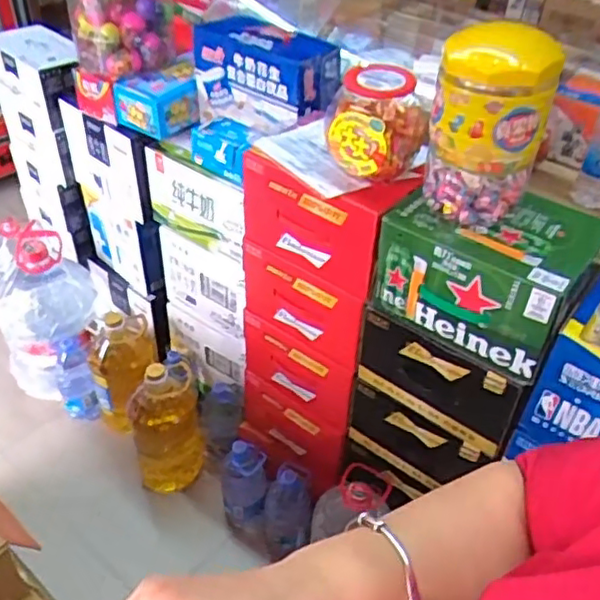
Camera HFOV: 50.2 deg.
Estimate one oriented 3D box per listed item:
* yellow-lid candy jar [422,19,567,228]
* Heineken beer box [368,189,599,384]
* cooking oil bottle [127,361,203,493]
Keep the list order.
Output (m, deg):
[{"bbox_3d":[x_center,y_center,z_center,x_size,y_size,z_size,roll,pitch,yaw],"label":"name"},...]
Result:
[{"bbox_3d":[0.248,-0.229,0.854,0.143,0.237,0.121,15,41,14],"label":"yellow-lid candy jar"},{"bbox_3d":[0.274,-0.049,0.960,0.269,0.173,0.202,28,46,27],"label":"Heineken beer box"},{"bbox_3d":[-0.310,0.291,1.486,0.155,0.324,0.123,-7,41,-13],"label":"cooking oil bottle"}]

